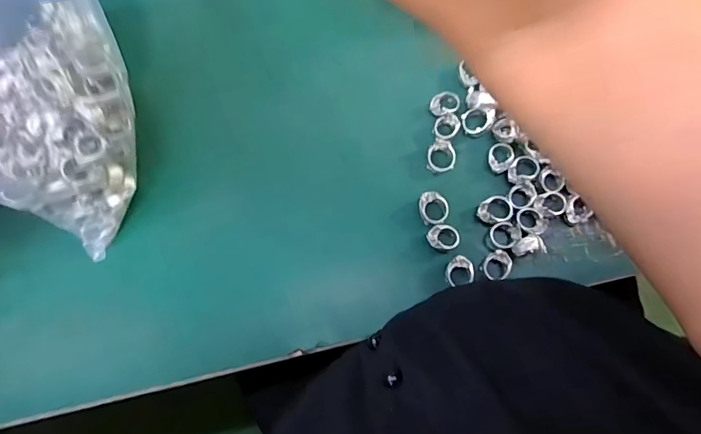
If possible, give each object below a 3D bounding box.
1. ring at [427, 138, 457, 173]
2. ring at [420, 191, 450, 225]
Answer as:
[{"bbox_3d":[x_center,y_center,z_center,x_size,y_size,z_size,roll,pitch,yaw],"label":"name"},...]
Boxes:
[{"bbox_3d":[0.088,-0.060,0.442,0.027,0.009,0.032,2,92,9],"label":"ring"},{"bbox_3d":[0.079,-0.007,0.429,0.028,0.013,0.031,-1,77,1],"label":"ring"}]

